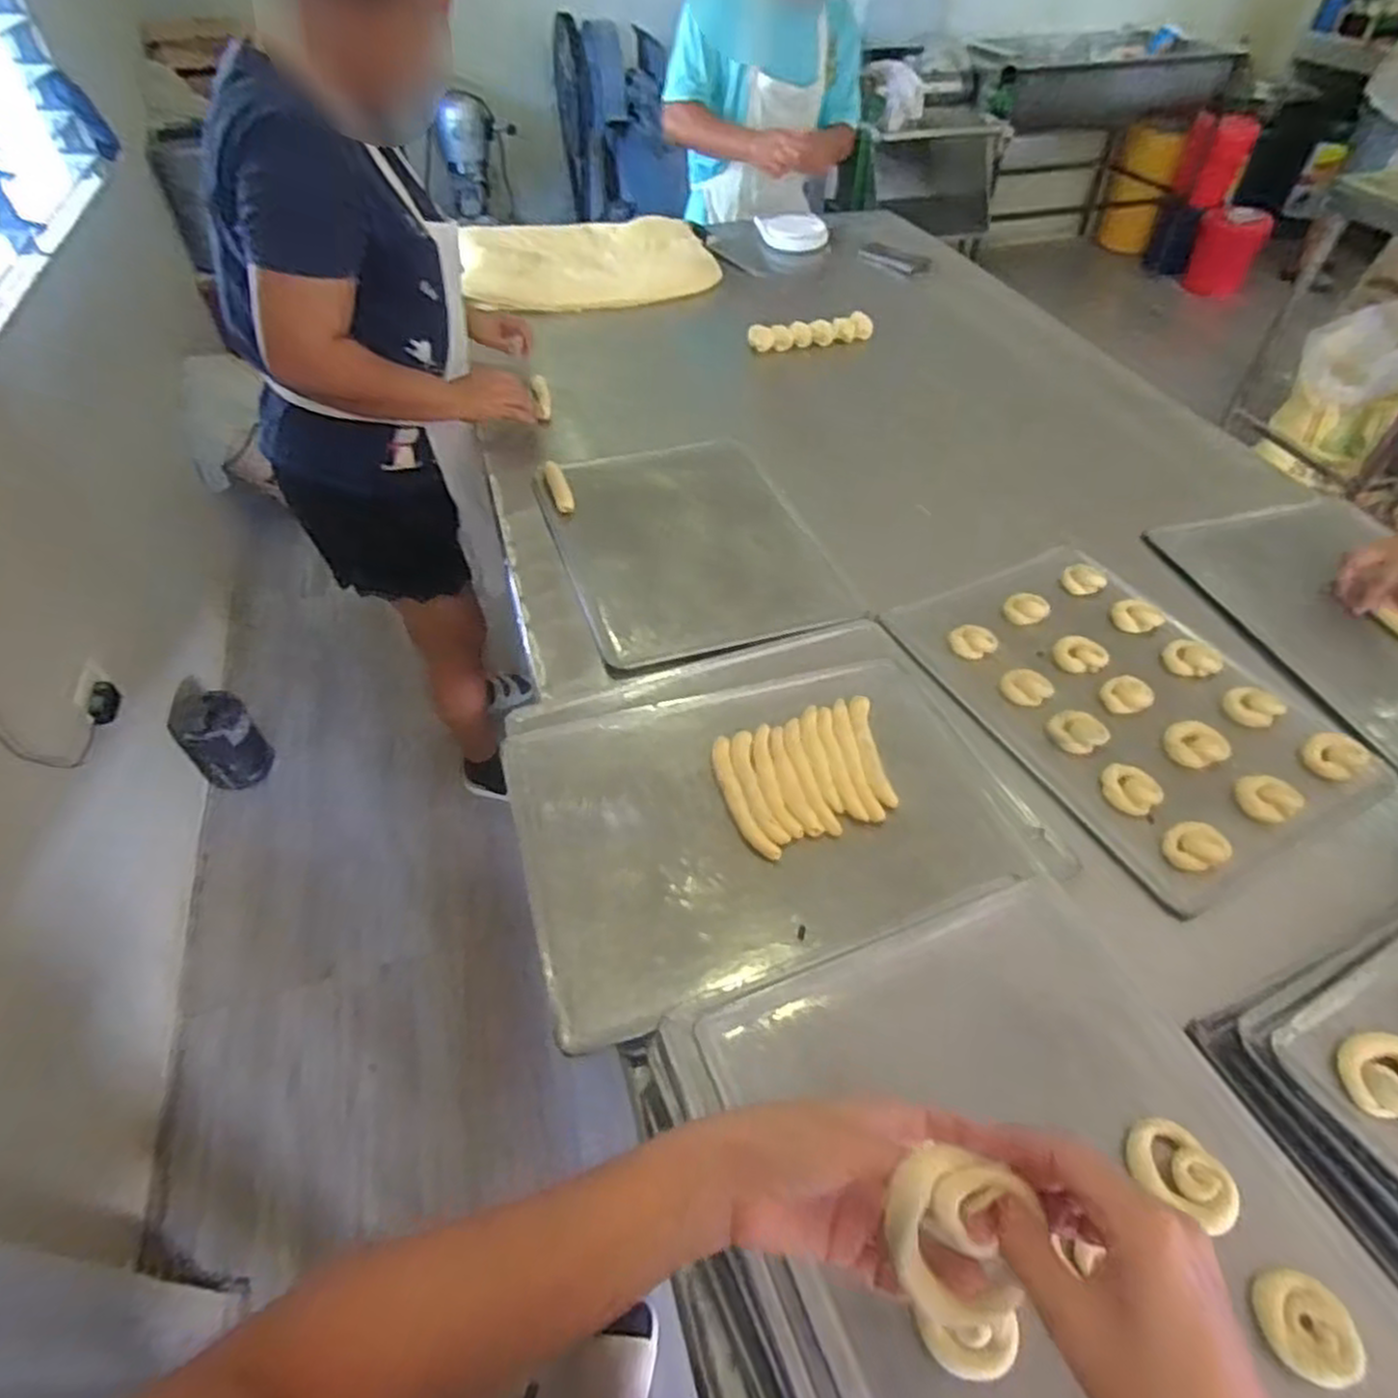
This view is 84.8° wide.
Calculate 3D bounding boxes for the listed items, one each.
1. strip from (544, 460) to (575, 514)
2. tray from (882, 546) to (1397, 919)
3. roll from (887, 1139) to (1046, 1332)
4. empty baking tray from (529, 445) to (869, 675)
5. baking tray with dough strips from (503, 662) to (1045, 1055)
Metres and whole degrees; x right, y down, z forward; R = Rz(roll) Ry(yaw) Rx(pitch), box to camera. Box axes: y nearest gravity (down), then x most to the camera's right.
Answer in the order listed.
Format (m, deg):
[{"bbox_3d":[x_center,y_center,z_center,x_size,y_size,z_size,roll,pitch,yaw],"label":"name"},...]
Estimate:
[{"bbox_3d":[-0.202,-0.307,1.105,0.028,0.022,0.113,-15,49,-13],"label":"strip"},{"bbox_3d":[0.469,-0.004,0.865,0.332,0.039,0.450,-22,51,-19],"label":"tray"},{"bbox_3d":[0.114,0.243,0.344,0.062,0.022,0.062,1,78,-3],"label":"roll"},{"bbox_3d":[-0.014,-0.217,1.039,0.328,0.032,0.446,-14,49,-13],"label":"empty baking tray"},{"bbox_3d":[0.062,0.101,0.718,0.445,0.038,0.319,-13,49,-12],"label":"baking tray with dough strips"}]

